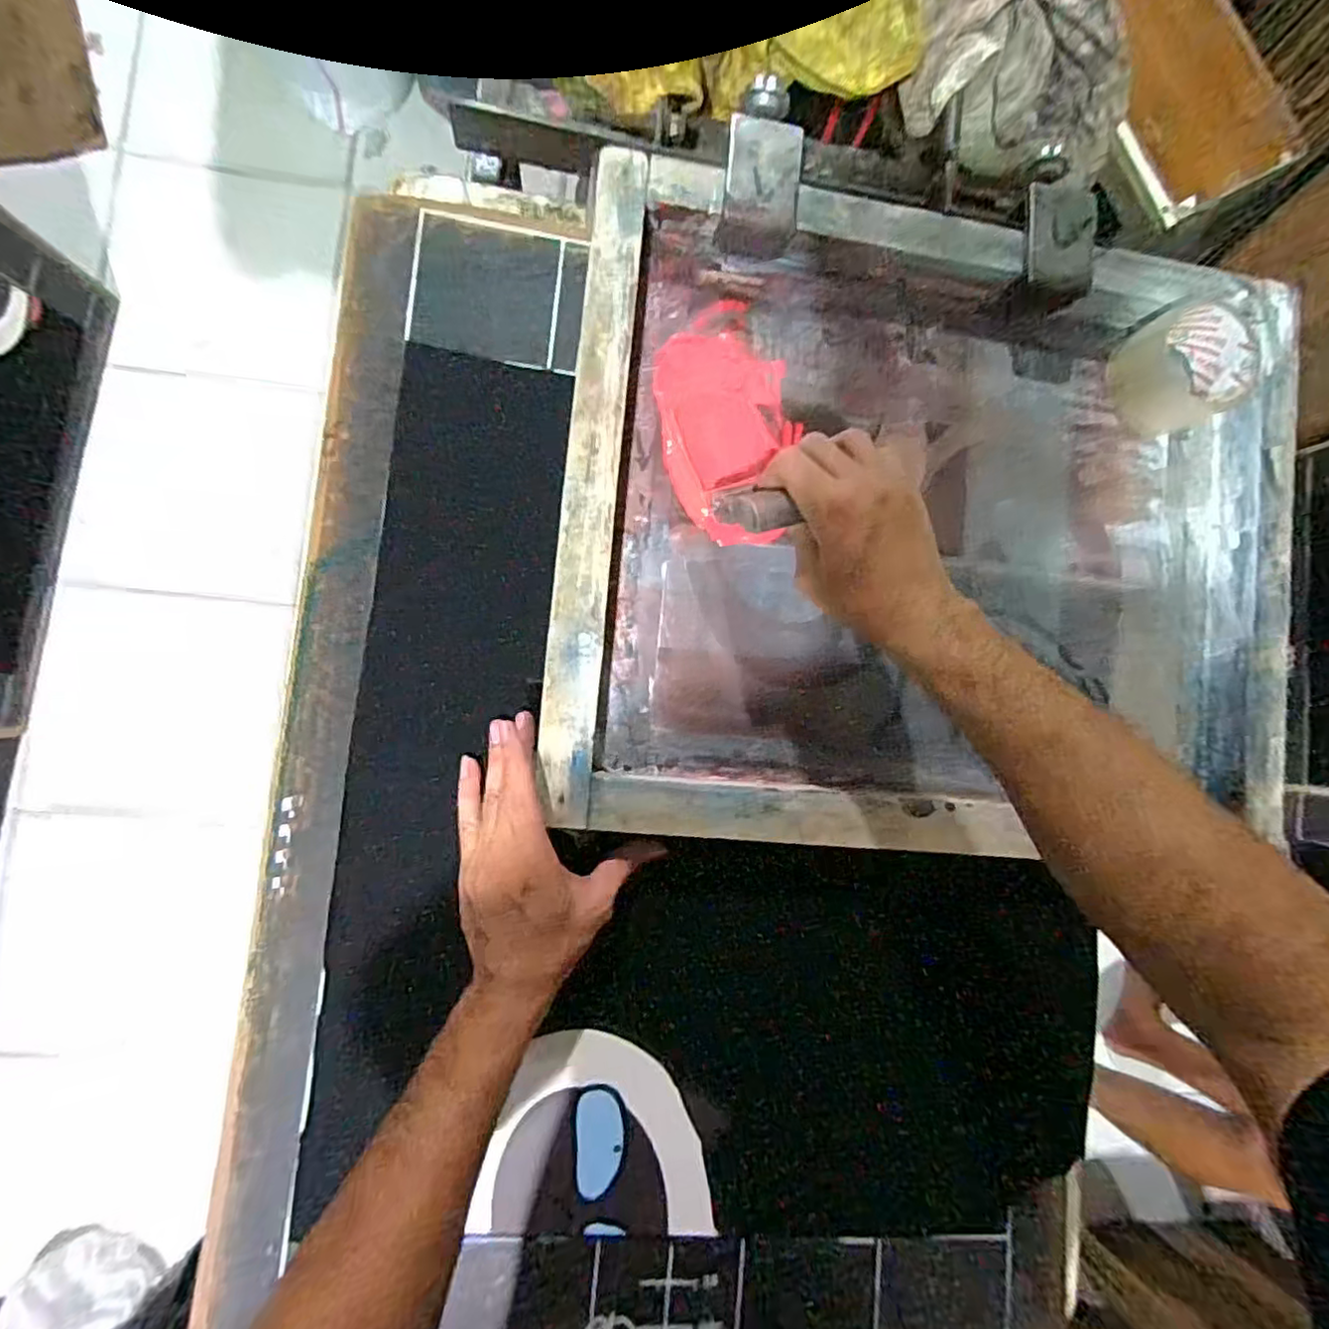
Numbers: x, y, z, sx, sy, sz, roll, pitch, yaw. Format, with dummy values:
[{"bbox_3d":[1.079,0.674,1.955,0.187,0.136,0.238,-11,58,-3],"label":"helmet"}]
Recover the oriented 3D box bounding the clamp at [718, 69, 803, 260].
[{"bbox_3d":[0.071,-0.358,0.463,0.055,0.045,0.124,6,86,-6],"label":"clamp"}]

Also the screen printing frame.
[{"bbox_3d":[0.212,-0.102,0.480,0.555,0.051,0.461,4,87,-6],"label":"screen printing frame"}]

